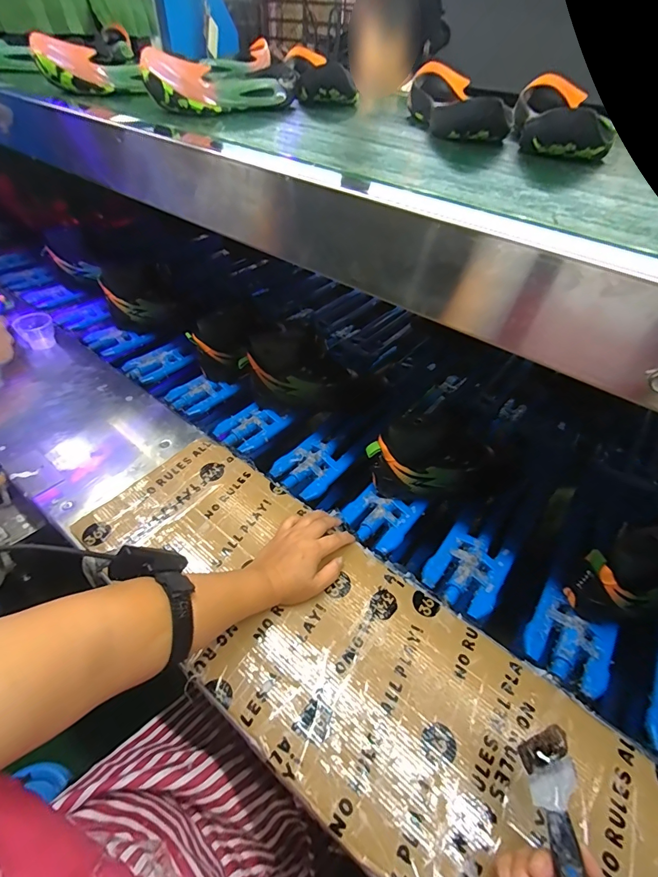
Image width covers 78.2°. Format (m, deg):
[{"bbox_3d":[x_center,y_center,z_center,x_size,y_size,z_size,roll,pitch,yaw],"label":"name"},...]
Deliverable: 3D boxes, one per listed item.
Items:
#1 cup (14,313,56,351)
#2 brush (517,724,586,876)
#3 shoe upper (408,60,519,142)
[{"bbox_3d":[-0.572,-0.210,0.795,0.063,0.052,0.053,-24,52,-25],"label":"cup"},{"bbox_3d":[0.170,0.302,0.290,0.034,0.015,0.155,6,52,-1],"label":"brush"},{"bbox_3d":[0.184,-0.482,0.580,0.083,0.066,0.283,0,45,-3],"label":"shoe upper"}]

